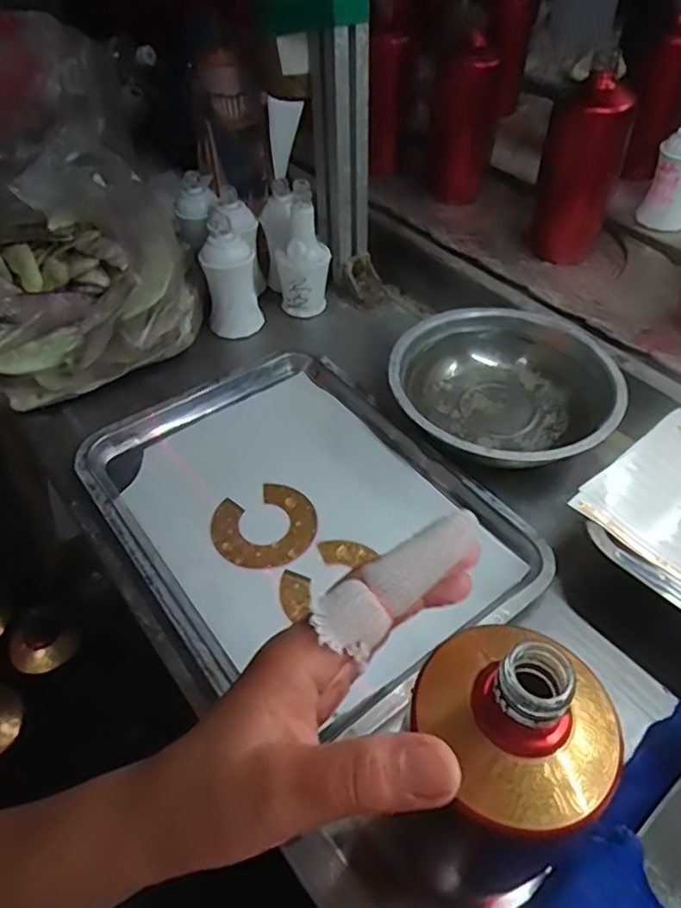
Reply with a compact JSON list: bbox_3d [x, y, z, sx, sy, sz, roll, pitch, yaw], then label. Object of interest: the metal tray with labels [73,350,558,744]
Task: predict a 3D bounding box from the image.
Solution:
[{"bbox_3d":[-0.035,0.044,0.508,0.249,0.050,0.340,-33,58,-18],"label":"metal tray with labels"}]

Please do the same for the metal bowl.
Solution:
[{"bbox_3d":[0.147,-0.058,0.576,0.190,0.070,0.195,-2,54,3],"label":"metal bowl"}]

